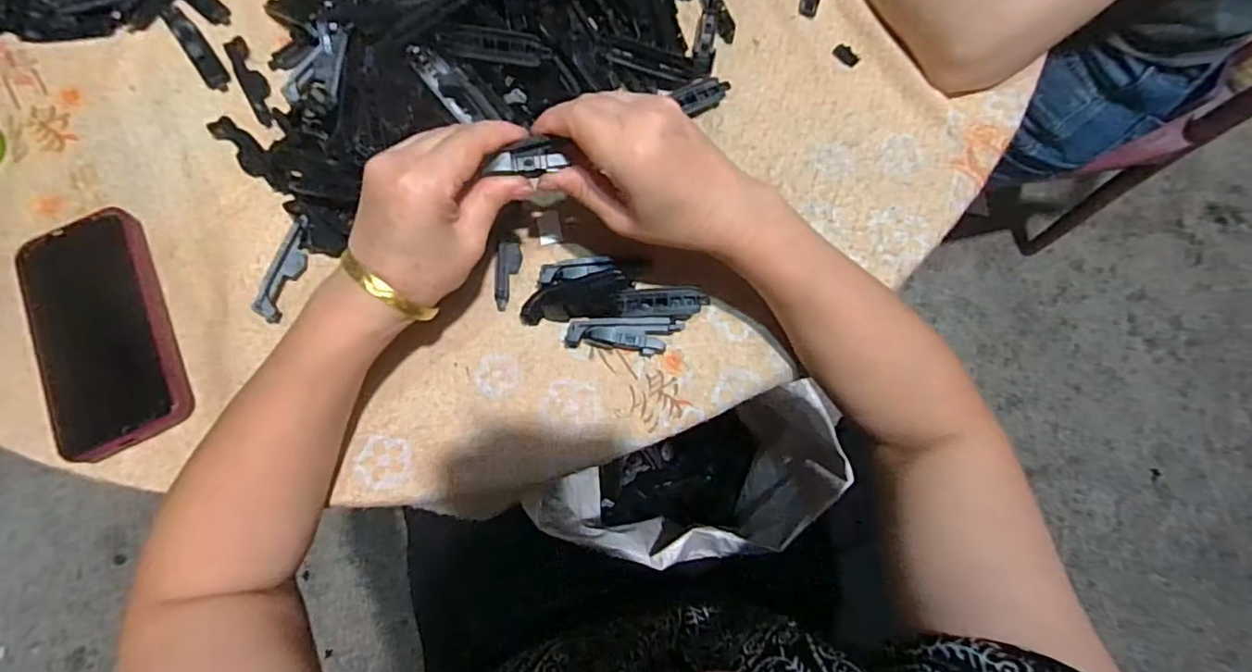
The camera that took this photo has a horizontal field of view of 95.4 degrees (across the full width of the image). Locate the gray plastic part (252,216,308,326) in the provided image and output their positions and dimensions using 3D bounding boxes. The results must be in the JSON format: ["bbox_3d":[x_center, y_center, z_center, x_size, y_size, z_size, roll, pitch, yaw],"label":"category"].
[{"bbox_3d":[-0.229,-0.046,0.383,0.014,0.014,0.073,15,78,5],"label":"gray plastic part"}]

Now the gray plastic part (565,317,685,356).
[{"bbox_3d":[-0.001,0.001,0.375,0.075,0.015,0.023,0,77,1],"label":"gray plastic part"}]

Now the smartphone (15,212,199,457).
[{"bbox_3d":[-0.344,-0.004,0.372,0.079,0.012,0.162,-26,78,-5],"label":"smartphone"}]

